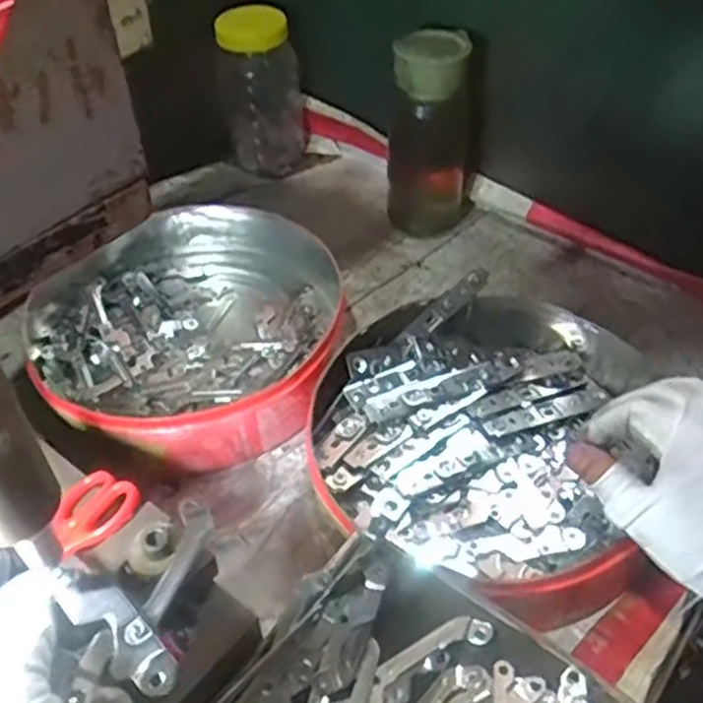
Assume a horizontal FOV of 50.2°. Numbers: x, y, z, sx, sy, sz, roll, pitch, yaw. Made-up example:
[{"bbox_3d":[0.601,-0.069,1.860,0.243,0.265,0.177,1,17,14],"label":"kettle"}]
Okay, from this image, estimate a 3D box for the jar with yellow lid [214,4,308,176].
[{"bbox_3d":[-0.092,-0.269,0.779,0.083,0.157,0.073,-6,46,-5],"label":"jar with yellow lid"}]

